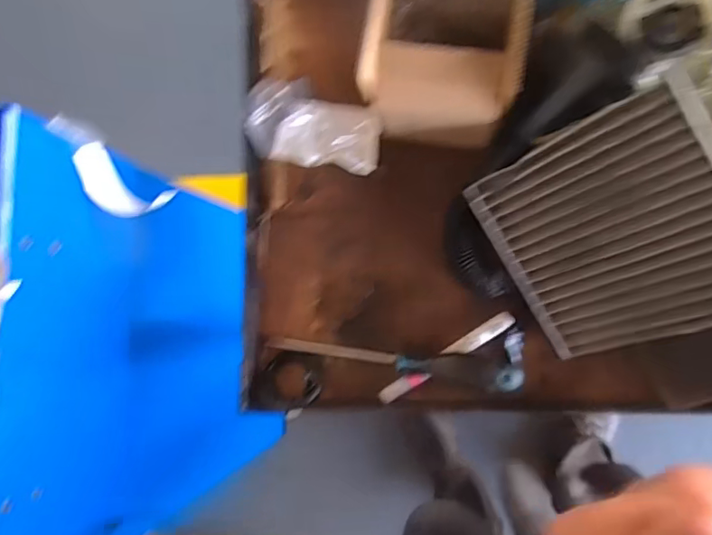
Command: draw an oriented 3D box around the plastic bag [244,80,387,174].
[{"bbox_3d":[-0.042,-0.143,0.555,0.133,0.029,0.081,13,87,11],"label":"plastic bag"}]

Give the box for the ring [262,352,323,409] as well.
[{"bbox_3d":[-0.064,0.115,0.553,0.058,0.013,0.054,-1,84,10],"label":"ring"}]

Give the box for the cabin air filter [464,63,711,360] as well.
[{"bbox_3d":[0.210,-0.021,0.447,0.017,0.198,0.191,-33,96,-40],"label":"cabin air filter"}]

